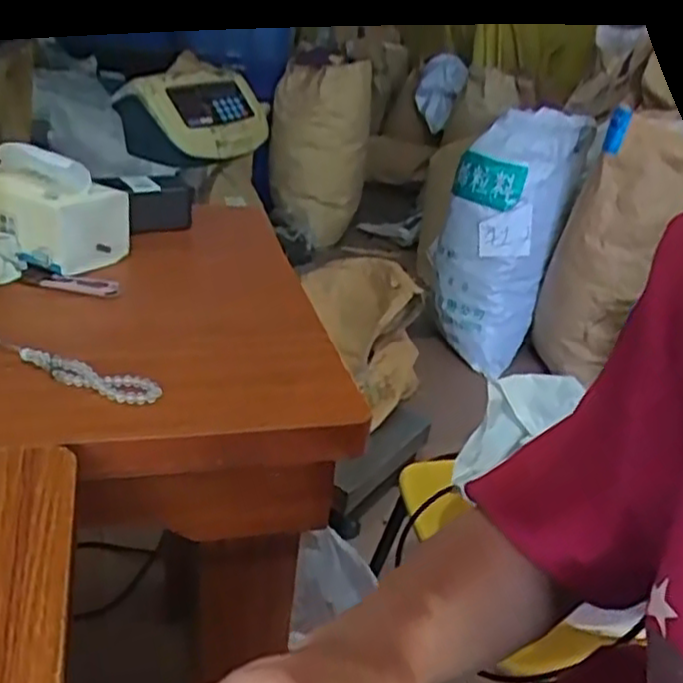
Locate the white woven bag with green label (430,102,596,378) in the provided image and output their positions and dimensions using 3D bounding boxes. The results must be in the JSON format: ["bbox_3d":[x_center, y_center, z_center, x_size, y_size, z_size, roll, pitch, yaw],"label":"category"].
[{"bbox_3d":[0.383,-0.252,1.752,0.273,0.597,0.206,15,28,13],"label":"white woven bag with green label"}]

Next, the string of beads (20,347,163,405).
[{"bbox_3d":[-0.181,0.025,0.511,0.109,0.015,0.029,11,27,6],"label":"string of beads"}]

